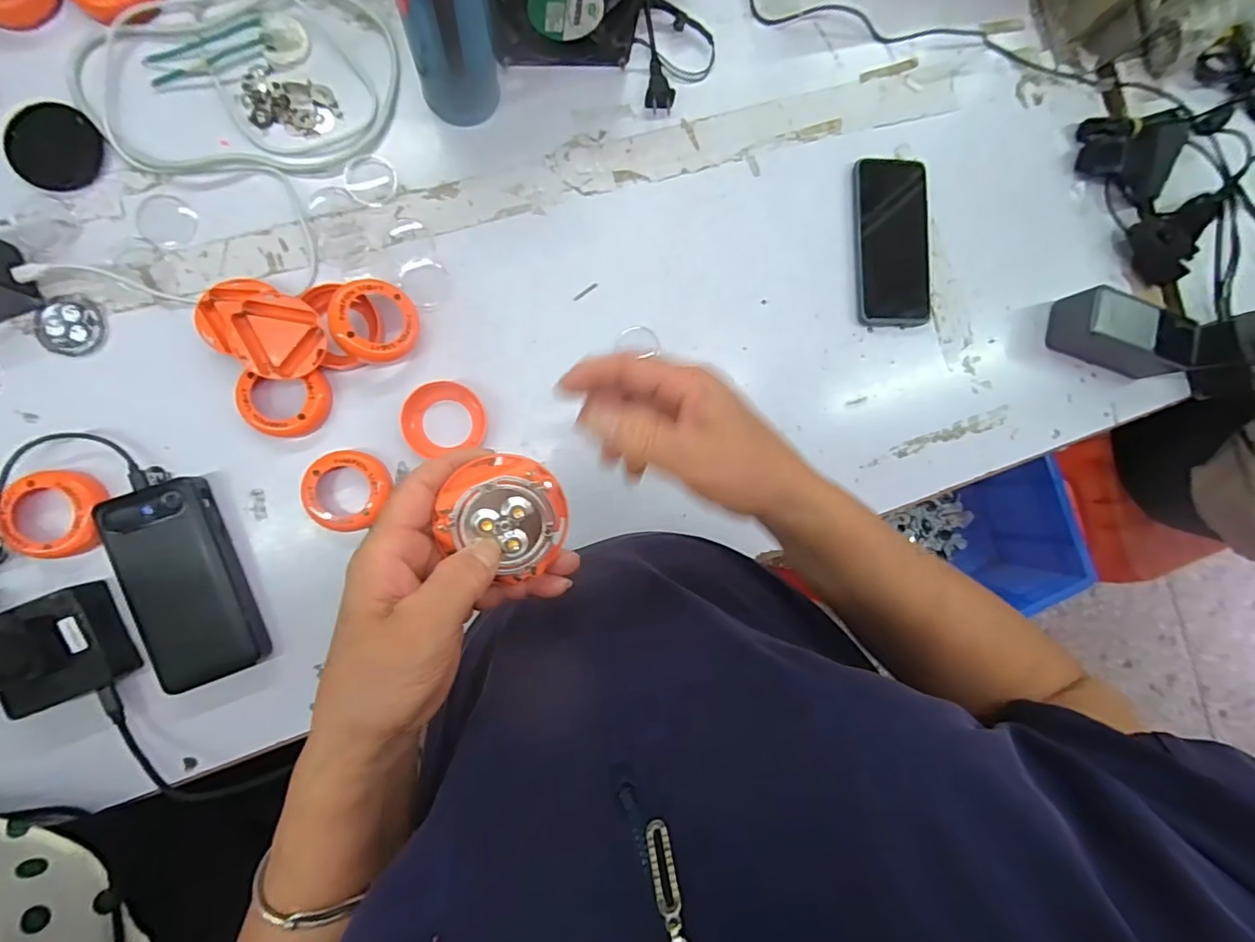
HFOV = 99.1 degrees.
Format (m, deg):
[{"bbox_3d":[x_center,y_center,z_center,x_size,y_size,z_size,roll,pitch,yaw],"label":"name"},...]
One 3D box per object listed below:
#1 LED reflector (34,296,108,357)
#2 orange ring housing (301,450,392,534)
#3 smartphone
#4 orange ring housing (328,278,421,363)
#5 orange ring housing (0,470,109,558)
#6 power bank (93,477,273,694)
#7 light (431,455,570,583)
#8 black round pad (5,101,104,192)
[{"bbox_3d":[-0.437,-0.113,0.419,0.041,0.007,0.044,23,86,-8],"label":"LED reflector"},{"bbox_3d":[-0.232,0.015,0.443,0.062,0.020,0.065,0,89,-9],"label":"orange ring housing"},{"bbox_3d":[0.254,-0.217,0.512,0.073,0.013,0.153,-2,90,-9],"label":"smartphone"},{"bbox_3d":[-0.204,-0.121,0.433,0.065,0.015,0.064,1,88,-28],"label":"orange ring housing"},{"bbox_3d":[-0.433,0.033,0.407,0.066,0.022,0.064,0,89,-9],"label":"orange ring housing"},{"bbox_3d":[-0.345,0.087,0.420,0.078,0.029,0.156,-21,93,-8],"label":"power bank"},{"bbox_3d":[-0.059,0.021,0.263,0.060,0.023,0.054,13,87,-8],"label":"light"},{"bbox_3d":[-0.447,-0.253,0.417,0.063,0.005,0.064,0,89,-9],"label":"black round pad"}]

